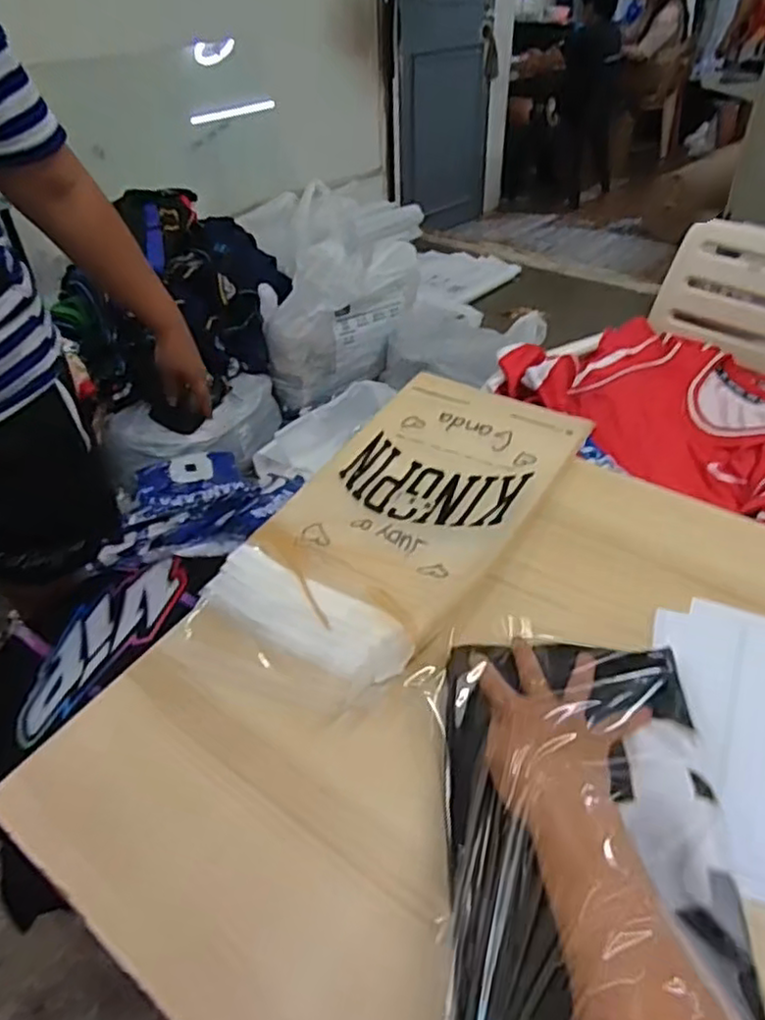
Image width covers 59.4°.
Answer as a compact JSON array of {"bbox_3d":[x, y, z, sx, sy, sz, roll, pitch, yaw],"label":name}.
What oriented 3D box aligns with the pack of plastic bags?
[{"bbox_3d":[0.024,0.003,0.684,0.222,0.049,0.439,21,45,26],"label":"pack of plastic bags"}]

